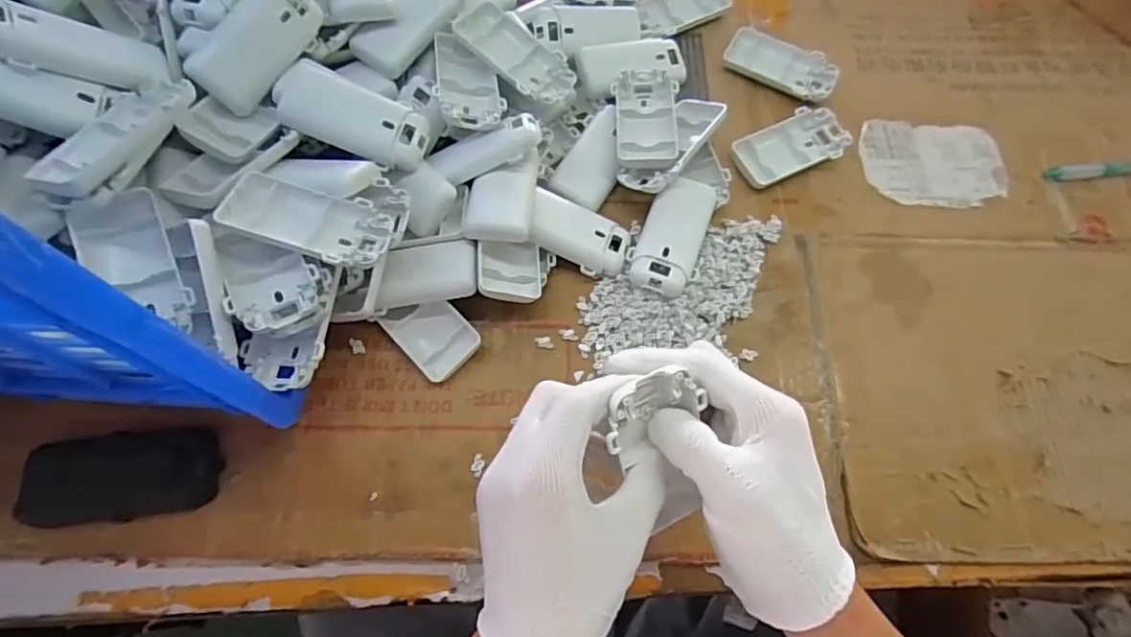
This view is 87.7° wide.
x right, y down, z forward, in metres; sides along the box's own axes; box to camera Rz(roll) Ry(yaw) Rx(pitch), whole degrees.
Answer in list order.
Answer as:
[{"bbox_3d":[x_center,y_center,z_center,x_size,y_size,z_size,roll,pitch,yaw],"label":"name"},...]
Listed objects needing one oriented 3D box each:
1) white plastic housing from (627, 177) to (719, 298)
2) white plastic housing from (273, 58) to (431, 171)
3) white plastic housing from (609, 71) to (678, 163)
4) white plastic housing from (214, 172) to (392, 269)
[{"bbox_3d":[0.081,-0.062,0.447,0.047,0.024,0.094,21,69,8],"label":"white plastic housing"},{"bbox_3d":[-0.148,-0.140,0.409,0.105,0.021,0.041,23,68,-8],"label":"white plastic housing"},{"bbox_3d":[0.064,-0.164,0.469,0.049,0.013,0.088,3,67,1],"label":"white plastic housing"},{"bbox_3d":[-0.157,-0.060,0.360,0.095,0.019,0.047,17,68,-8],"label":"white plastic housing"}]

